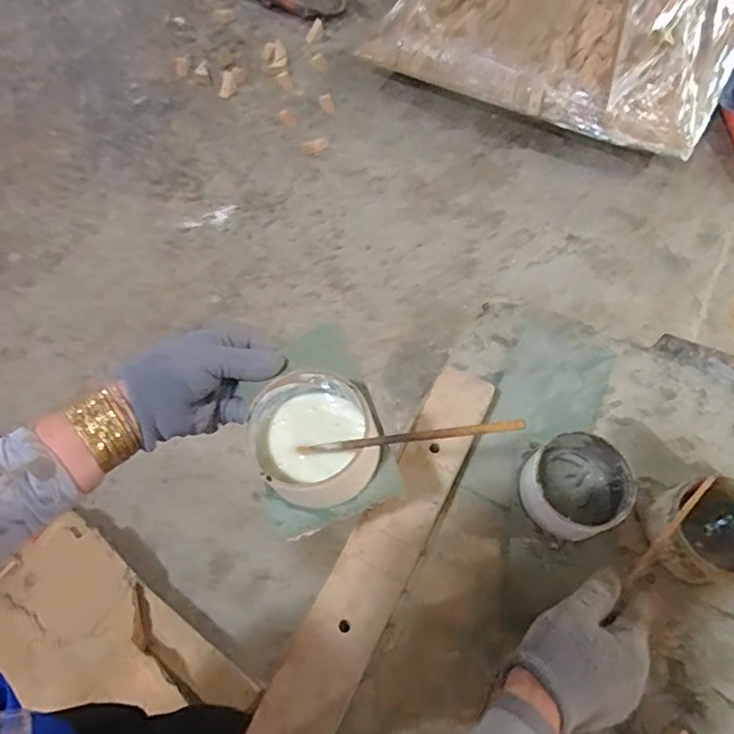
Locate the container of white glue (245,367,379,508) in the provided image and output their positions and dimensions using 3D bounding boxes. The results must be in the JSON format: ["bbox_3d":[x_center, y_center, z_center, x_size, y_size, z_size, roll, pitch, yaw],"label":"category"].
[{"bbox_3d":[-0.037,0.048,0.374,0.077,0.045,0.082,-21,64,-9],"label":"container of white glue"}]

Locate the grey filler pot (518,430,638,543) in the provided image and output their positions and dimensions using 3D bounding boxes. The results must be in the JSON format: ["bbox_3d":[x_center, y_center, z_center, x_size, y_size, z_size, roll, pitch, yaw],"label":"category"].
[{"bbox_3d":[0.179,0.103,0.475,0.085,0.044,0.083,-1,62,1],"label":"grey filler pot"}]

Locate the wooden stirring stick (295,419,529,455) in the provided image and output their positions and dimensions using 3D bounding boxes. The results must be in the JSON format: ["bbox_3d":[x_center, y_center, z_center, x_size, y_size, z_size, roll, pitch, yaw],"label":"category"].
[{"bbox_3d":[0.016,0.043,0.325,0.162,0.009,0.007,-13,54,39],"label":"wooden stirring stick"}]

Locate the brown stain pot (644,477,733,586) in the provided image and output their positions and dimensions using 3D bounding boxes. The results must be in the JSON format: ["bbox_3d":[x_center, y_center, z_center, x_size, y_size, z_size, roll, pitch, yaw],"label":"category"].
[{"bbox_3d":[0.276,0.136,0.450,0.088,0.058,0.081,-33,66,-15],"label":"brown stain pot"}]

